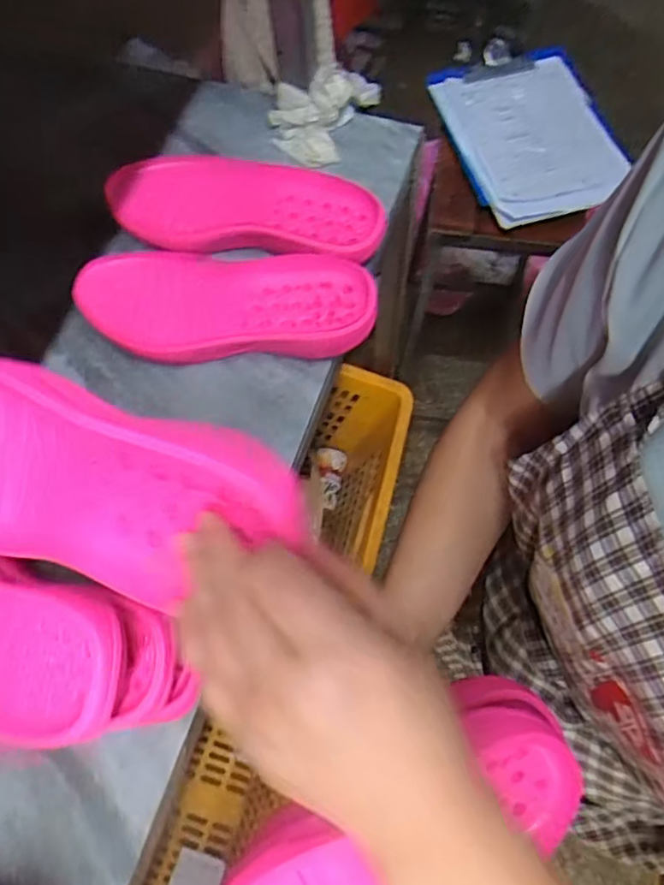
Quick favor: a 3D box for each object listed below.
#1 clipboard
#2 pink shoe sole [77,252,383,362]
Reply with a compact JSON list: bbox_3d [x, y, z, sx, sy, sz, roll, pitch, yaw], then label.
[{"bbox_3d":[0.280,-0.443,0.876,0.207,0.028,0.298,-12,68,-3],"label":"clipboard"},{"bbox_3d":[-0.087,-0.115,0.510,0.240,0.030,0.089,4,68,4],"label":"pink shoe sole"}]

